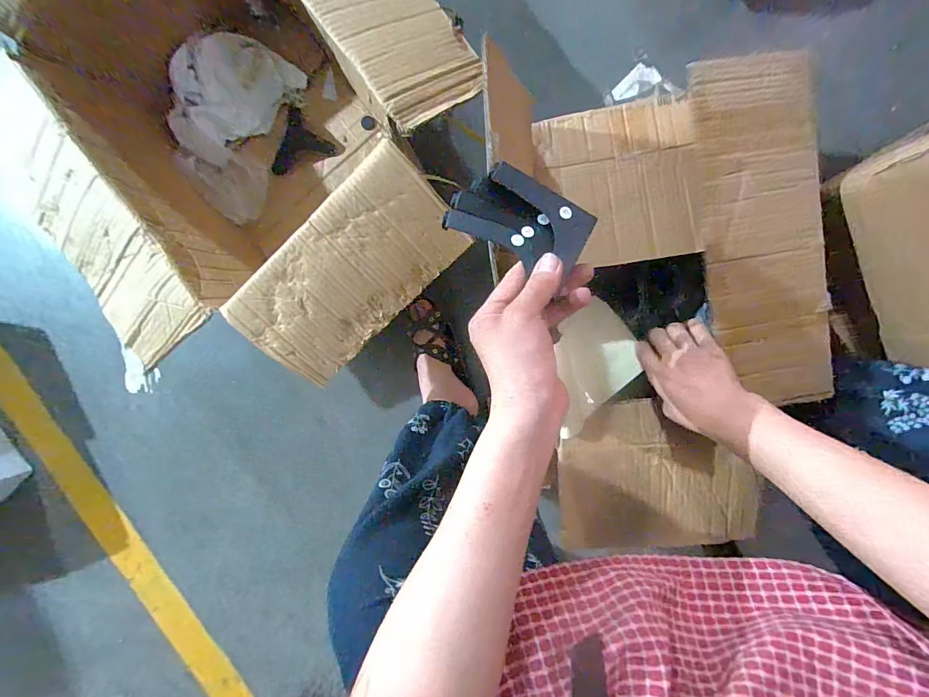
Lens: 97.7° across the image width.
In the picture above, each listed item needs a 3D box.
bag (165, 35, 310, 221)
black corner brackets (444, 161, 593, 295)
[{"bbox_3d":[-0.436,-0.416,0.757,0.191,0.096,0.300,25,99,4],"label":"bag"},{"bbox_3d":[0.047,-0.107,0.337,0.111,0.020,0.065,30,99,3],"label":"black corner brackets"}]

